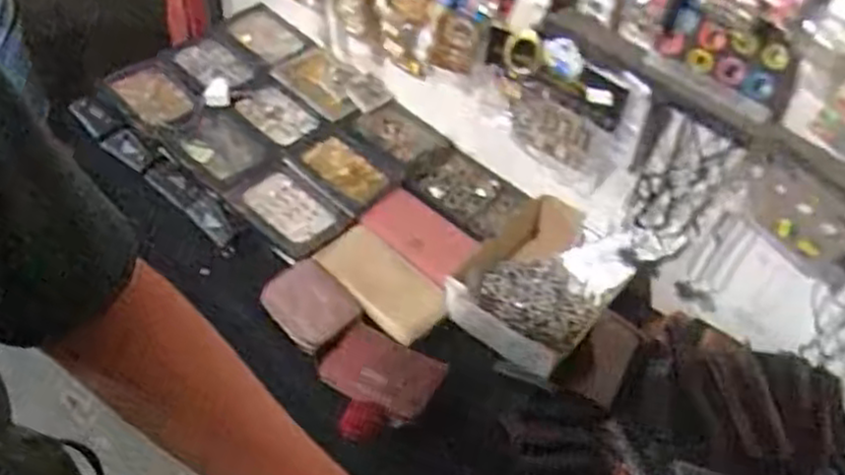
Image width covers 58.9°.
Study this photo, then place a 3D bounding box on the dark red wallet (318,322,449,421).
[{"bbox_3d":[-0.053,0.174,0.971,0.145,0.025,0.093,24,53,13],"label":"dark red wallet"}]

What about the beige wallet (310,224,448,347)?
[{"bbox_3d":[-0.056,0.065,1.064,0.184,0.038,0.094,36,56,21],"label":"beige wallet"}]

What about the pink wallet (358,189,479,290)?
[{"bbox_3d":[-0.001,-0.004,1.101,0.166,0.027,0.091,37,57,22],"label":"pink wallet"}]

